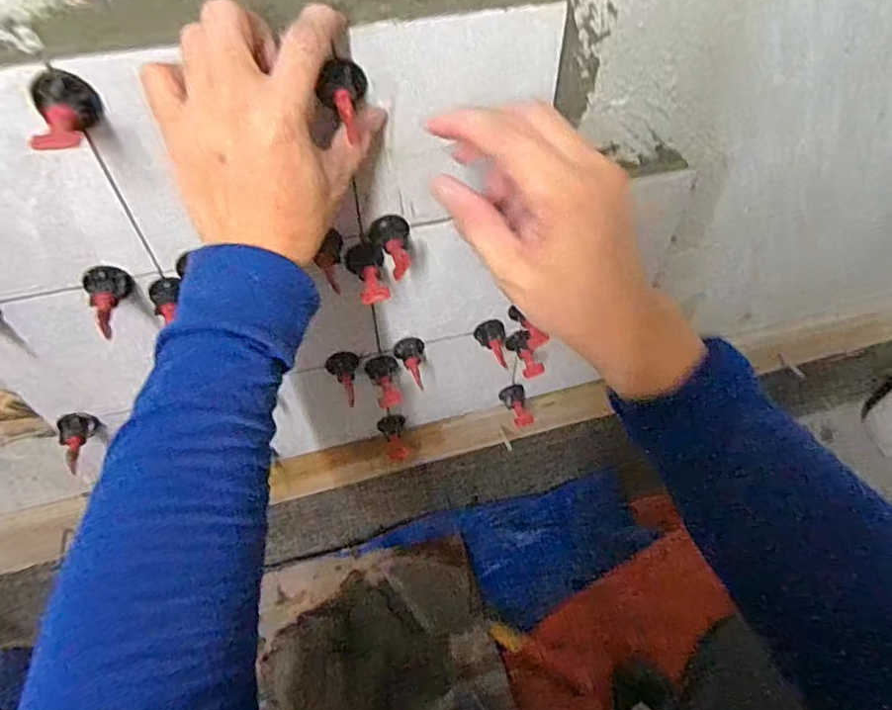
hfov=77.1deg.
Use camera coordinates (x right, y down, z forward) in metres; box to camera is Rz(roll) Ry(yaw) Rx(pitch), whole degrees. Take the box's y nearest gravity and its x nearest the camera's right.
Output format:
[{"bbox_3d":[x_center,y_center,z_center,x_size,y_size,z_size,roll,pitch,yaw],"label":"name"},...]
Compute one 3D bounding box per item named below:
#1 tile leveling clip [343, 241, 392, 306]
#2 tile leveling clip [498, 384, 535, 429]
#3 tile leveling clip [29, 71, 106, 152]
[{"bbox_3d":[-0.061,-0.063,0.436,0.031,0.026,0.049,-10,53,-8],"label":"tile leveling clip"},{"bbox_3d":[0.087,0.062,0.668,0.031,0.025,0.047,-16,54,-13],"label":"tile leveling clip"},{"bbox_3d":[-0.204,-0.126,0.299,0.029,0.030,0.044,-11,53,-9],"label":"tile leveling clip"}]

